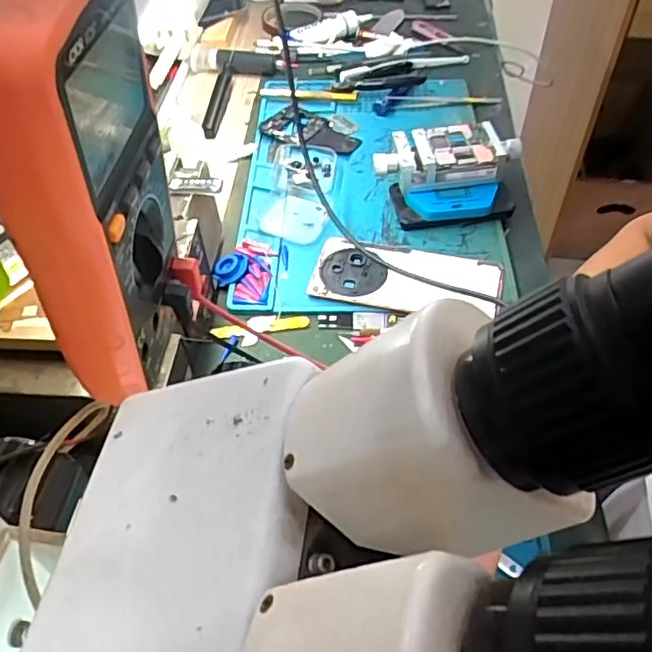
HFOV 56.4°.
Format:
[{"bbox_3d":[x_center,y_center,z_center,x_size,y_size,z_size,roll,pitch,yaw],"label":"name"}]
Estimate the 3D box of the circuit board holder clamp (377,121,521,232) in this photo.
[{"bbox_3d":[0.117,-0.142,0.576,0.135,0.057,0.086,-8,51,-4],"label":"circuit board holder clamp"}]

